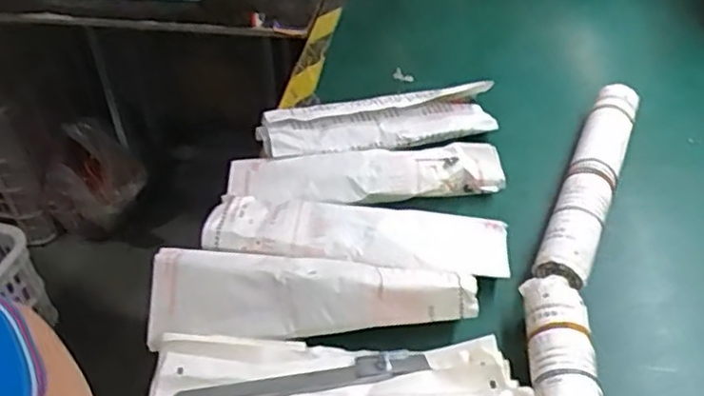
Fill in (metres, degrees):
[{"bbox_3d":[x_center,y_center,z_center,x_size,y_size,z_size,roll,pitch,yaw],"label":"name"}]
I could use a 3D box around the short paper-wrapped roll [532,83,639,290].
[{"bbox_3d":[0.250,-0.024,0.717,0.053,0.048,0.309,20,46,16],"label":"short paper-wrapped roll"}]

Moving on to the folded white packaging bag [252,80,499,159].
[{"bbox_3d":[0.032,-0.084,0.784,0.275,0.042,0.063,-8,43,-13],"label":"folded white packaging bag"}]

